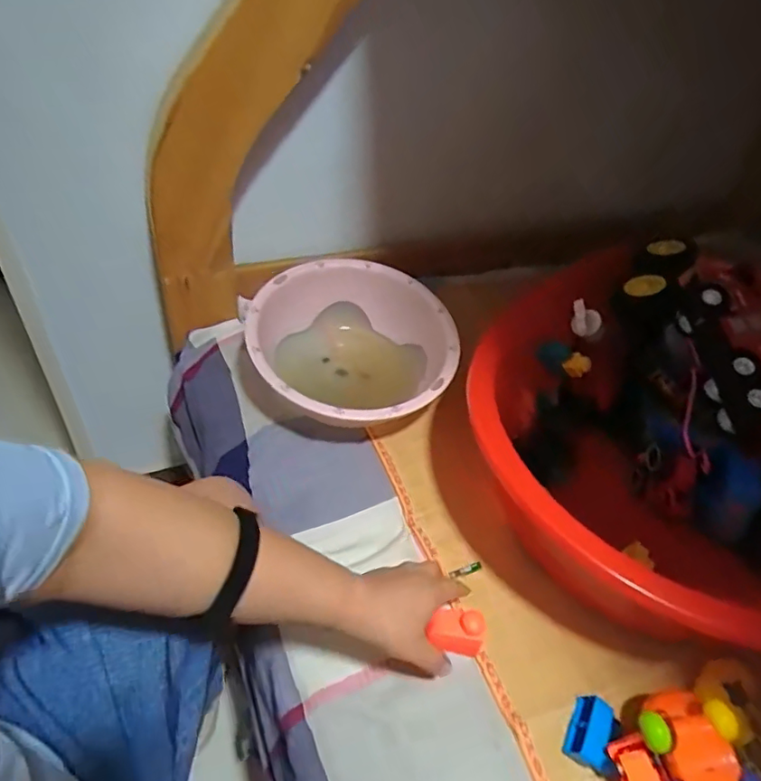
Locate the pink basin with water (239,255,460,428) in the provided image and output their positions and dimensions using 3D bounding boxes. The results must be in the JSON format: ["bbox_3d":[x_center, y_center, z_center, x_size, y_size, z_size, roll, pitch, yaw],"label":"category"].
[{"bbox_3d":[-0.043,-0.054,0.814,0.269,0.138,0.284,4,43,-3],"label":"pink basin with water"}]

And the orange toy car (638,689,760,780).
[{"bbox_3d":[0.280,0.322,0.486,0.076,0.065,0.094,-19,55,5],"label":"orange toy car"}]

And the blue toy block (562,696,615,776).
[{"bbox_3d":[0.209,0.334,0.532,0.041,0.024,0.057,23,46,16],"label":"blue toy block"}]

